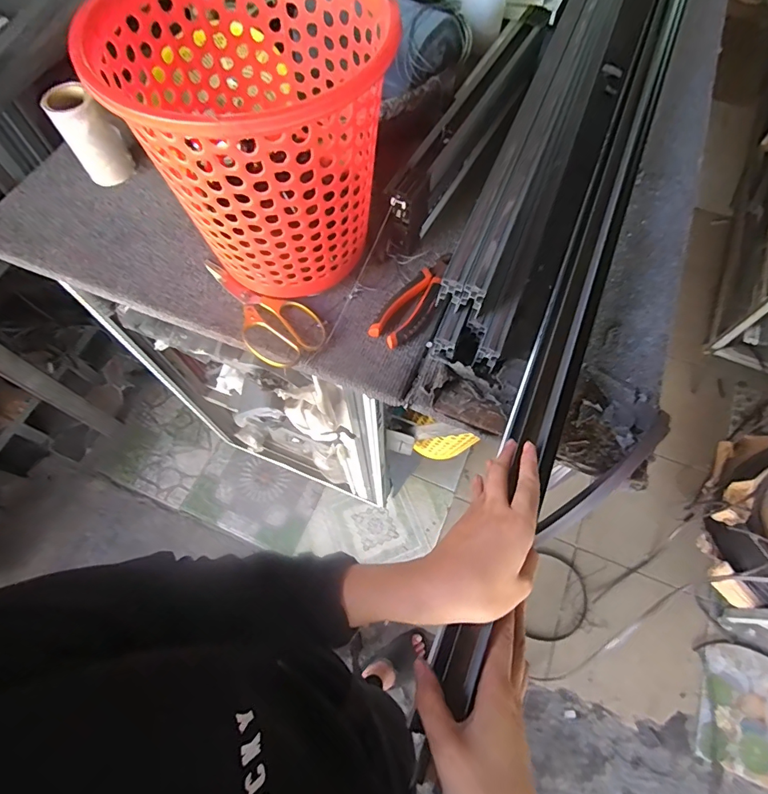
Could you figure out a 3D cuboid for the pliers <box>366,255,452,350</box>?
[{"bbox_3d":[0.040,-0.119,0.528,0.047,0.013,0.147,32,70,14],"label":"pliers"}]

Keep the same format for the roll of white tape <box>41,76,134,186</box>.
[{"bbox_3d":[-0.383,-0.342,0.587,0.065,0.103,0.054,-33,70,-13],"label":"roll of white tape"}]

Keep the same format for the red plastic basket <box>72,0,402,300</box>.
[{"bbox_3d":[-0.113,-0.260,0.456,0.229,0.223,0.233,0,66,0],"label":"red plastic basket"}]

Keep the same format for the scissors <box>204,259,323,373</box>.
[{"bbox_3d":[-0.154,-0.104,0.527,0.189,0.017,0.081,36,64,17],"label":"scissors"}]

